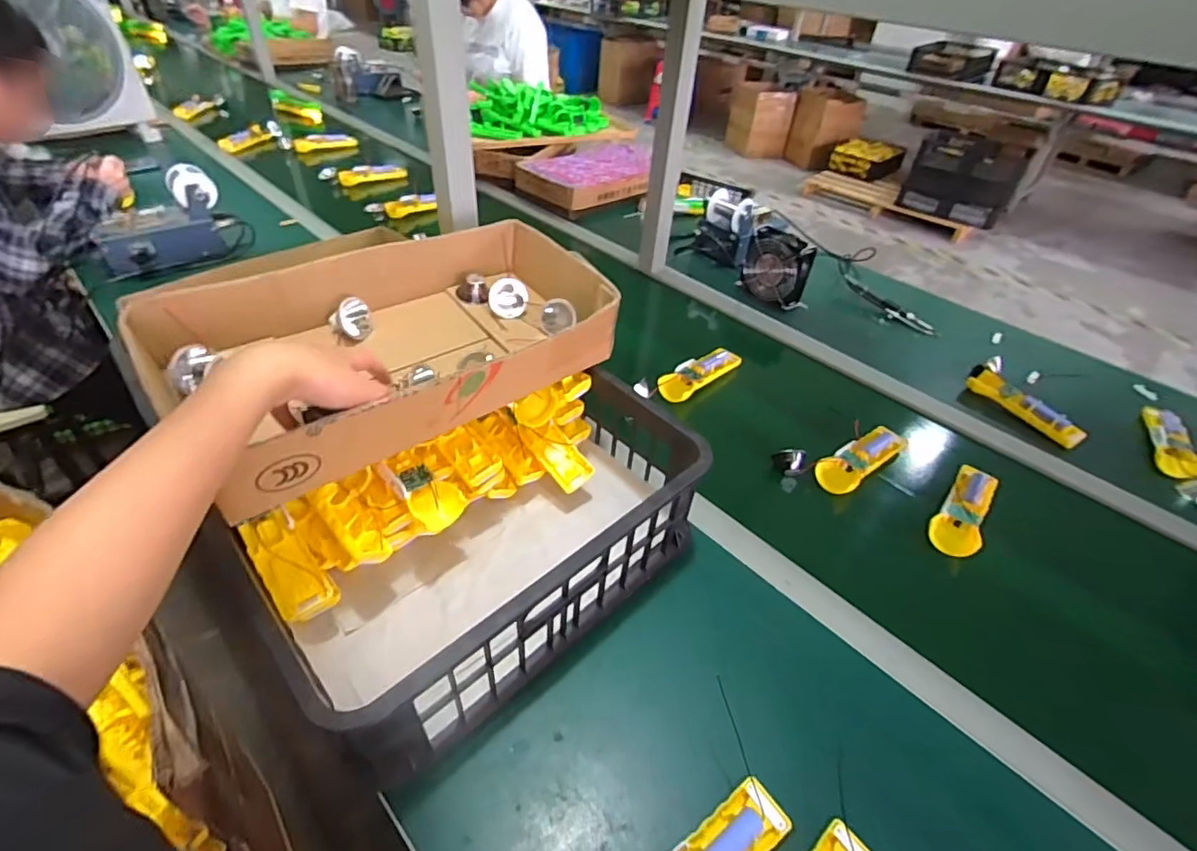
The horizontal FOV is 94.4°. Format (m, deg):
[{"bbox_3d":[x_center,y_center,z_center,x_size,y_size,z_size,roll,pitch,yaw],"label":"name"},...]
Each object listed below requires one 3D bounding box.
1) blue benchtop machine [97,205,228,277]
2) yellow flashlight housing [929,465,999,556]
[{"bbox_3d":[-0.798,-0.338,1.001,0.193,0.079,0.093,-28,52,-31],"label":"blue benchtop machine"},{"bbox_3d":[0.461,0.098,0.692,0.049,0.025,0.165,32,49,26],"label":"yellow flashlight housing"}]

